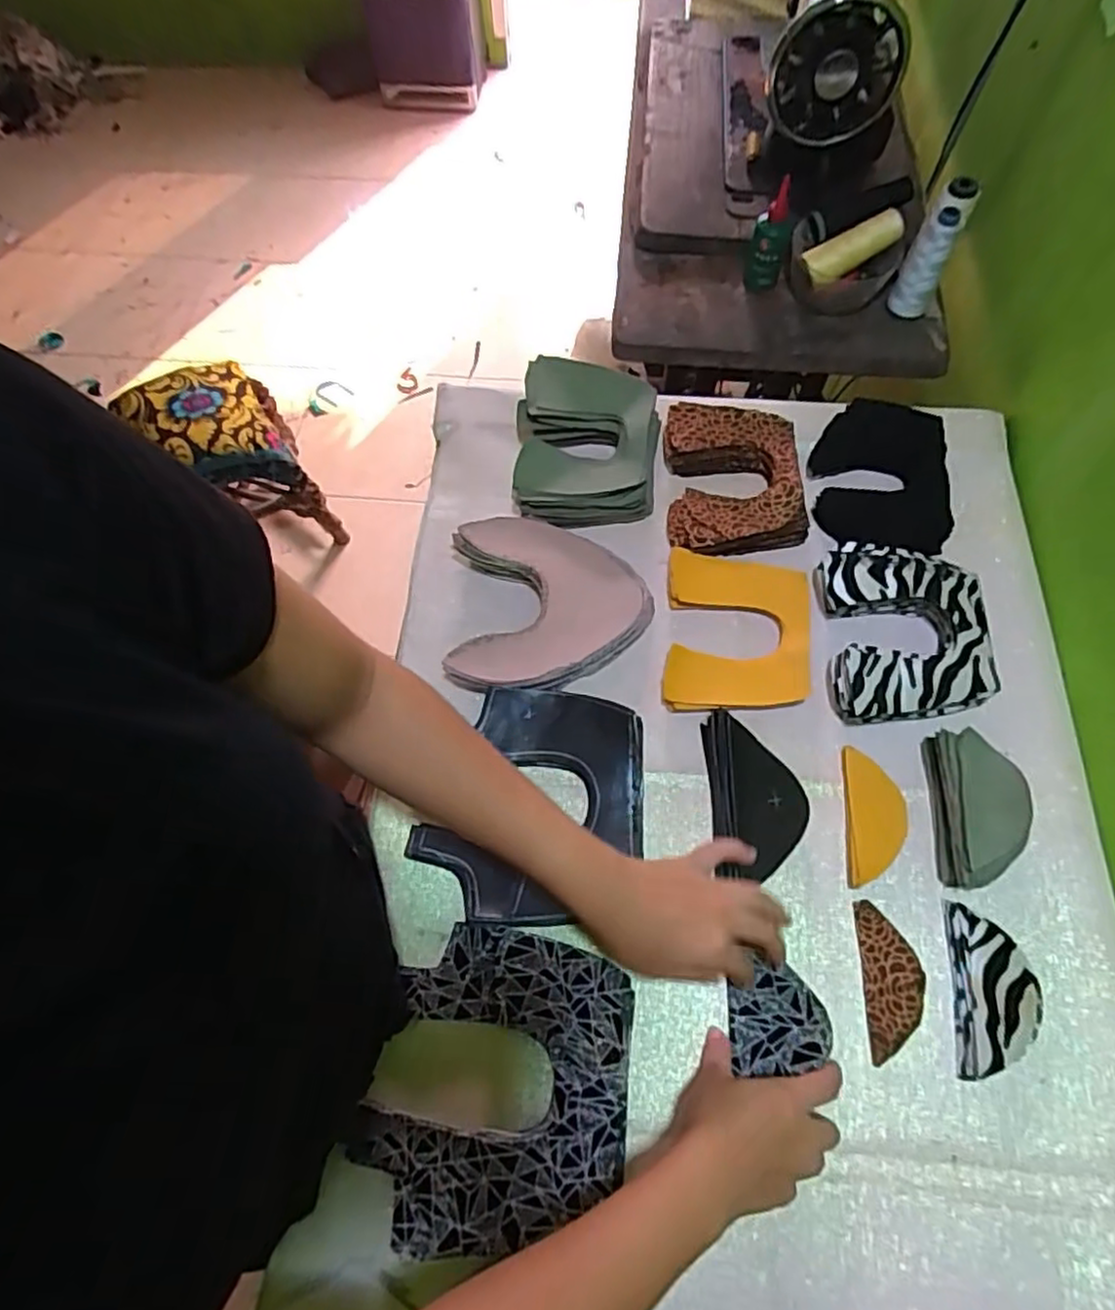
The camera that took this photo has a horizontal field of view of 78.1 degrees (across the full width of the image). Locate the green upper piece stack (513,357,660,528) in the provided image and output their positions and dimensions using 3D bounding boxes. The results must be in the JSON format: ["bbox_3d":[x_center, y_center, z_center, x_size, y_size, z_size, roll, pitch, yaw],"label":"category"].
[{"bbox_3d":[0.029,-0.211,0.700,0.139,0.069,0.180,4,65,5],"label":"green upper piece stack"}]

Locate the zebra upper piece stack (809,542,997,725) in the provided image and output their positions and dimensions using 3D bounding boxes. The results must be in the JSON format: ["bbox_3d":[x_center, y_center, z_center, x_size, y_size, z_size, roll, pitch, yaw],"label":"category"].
[{"bbox_3d":[0.302,-0.019,0.602,0.134,0.052,0.165,4,65,5],"label":"zebra upper piece stack"}]

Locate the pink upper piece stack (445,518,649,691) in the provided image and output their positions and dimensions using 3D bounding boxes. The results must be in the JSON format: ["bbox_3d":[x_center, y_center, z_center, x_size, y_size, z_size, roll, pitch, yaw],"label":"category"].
[{"bbox_3d":[-0.006,-0.043,0.625,0.170,0.057,0.167,0,65,3],"label":"pink upper piece stack"}]

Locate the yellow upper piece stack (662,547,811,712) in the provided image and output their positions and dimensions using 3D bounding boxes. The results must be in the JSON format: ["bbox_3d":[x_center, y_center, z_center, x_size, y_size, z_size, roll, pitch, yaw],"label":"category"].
[{"bbox_3d":[0.161,-0.021,0.622,0.123,0.032,0.153,5,65,5],"label":"yellow upper piece stack"}]

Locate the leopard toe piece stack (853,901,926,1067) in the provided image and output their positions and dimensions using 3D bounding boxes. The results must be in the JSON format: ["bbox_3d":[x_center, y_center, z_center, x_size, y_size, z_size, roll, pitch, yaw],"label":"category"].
[{"bbox_3d":[0.249,0.241,0.511,0.044,0.005,0.104,1,65,4],"label":"leopard toe piece stack"}]

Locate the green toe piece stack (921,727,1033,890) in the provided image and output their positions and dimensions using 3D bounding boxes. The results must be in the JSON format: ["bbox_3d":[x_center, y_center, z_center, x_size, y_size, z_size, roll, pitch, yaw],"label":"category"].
[{"bbox_3d":[0.330,0.118,0.539,0.052,0.051,0.122,4,65,5],"label":"green toe piece stack"}]

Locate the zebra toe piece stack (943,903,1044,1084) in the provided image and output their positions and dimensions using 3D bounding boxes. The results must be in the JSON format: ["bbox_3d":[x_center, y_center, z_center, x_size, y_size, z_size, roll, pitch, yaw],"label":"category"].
[{"bbox_3d":[0.317,0.244,0.499,0.058,0.017,0.112,5,65,5],"label":"zebra toe piece stack"}]

